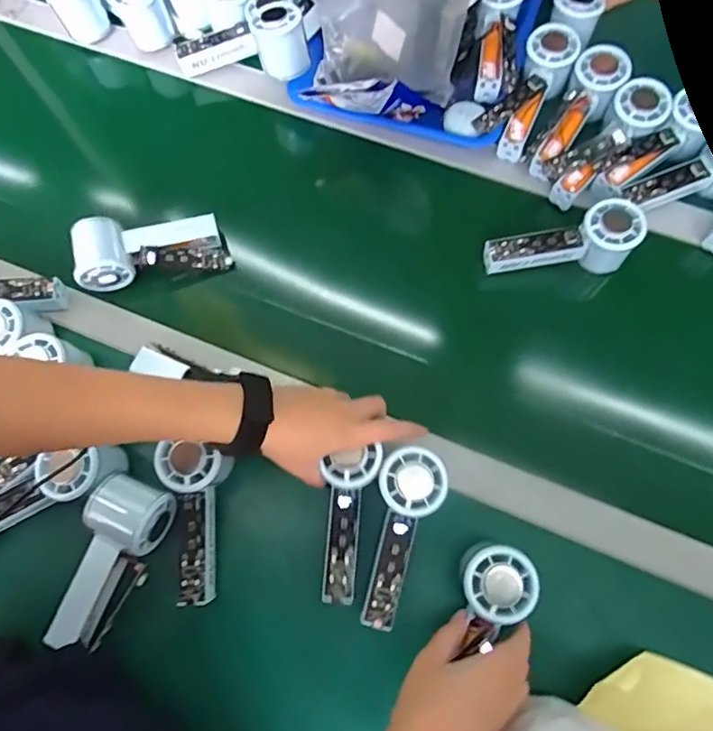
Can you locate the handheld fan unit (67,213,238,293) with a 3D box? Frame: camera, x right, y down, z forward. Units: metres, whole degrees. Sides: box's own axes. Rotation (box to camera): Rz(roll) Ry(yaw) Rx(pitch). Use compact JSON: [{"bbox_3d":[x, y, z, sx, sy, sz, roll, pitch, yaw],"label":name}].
[{"bbox_3d":[-0.220,-0.128,0.572,0.149,0.049,0.058,-12,73,-2],"label":"handheld fan unit"}]

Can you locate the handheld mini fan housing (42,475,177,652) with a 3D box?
[{"bbox_3d":[-0.214,0.178,0.480,0.075,0.055,0.150,17,74,7],"label":"handheld mini fan housing"}]

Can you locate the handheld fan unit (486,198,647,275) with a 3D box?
[{"bbox_3d":[0.211,-0.121,0.551,0.148,0.058,0.053,-13,73,-2],"label":"handheld fan unit"}]

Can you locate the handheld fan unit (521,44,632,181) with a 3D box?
[{"bbox_3d":[0.238,-0.280,0.589,0.055,0.049,0.155,37,93,12],"label":"handheld fan unit"}]

